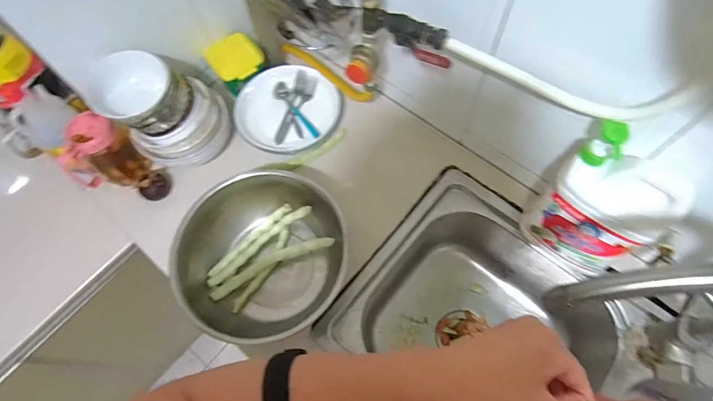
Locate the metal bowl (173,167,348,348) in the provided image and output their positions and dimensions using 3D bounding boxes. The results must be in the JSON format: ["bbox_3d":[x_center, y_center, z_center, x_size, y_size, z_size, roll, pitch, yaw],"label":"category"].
[{"bbox_3d":[-0.158,0.087,0.682,0.228,0.121,0.234,-1,66,2],"label":"metal bowl"}]

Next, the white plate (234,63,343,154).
[{"bbox_3d":[-0.134,-0.186,0.824,0.200,0.040,0.190,-1,66,2],"label":"white plate"}]

